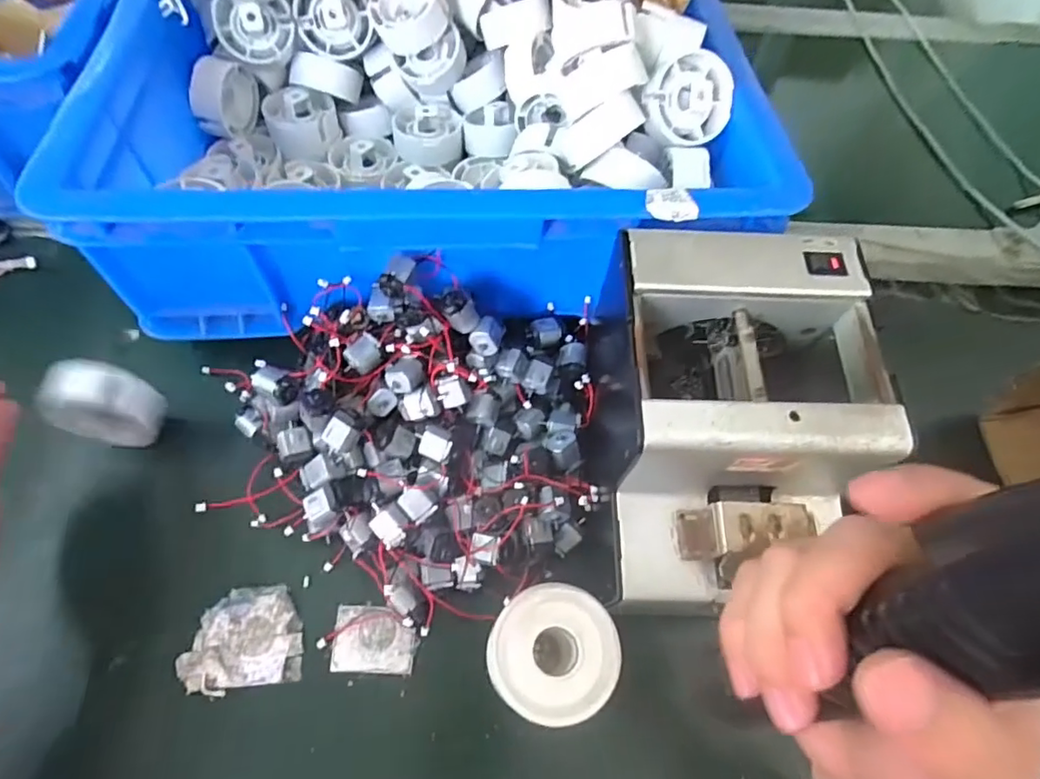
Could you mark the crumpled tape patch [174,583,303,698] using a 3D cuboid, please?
[{"bbox_3d":[-0.159,0.143,0.335,0.064,0.008,0.052,-3,61,-6],"label":"crumpled tape patch"}]

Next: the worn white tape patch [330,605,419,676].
[{"bbox_3d":[-0.084,0.146,0.341,0.047,0.005,0.035,3,60,-3],"label":"worn white tape patch"}]

